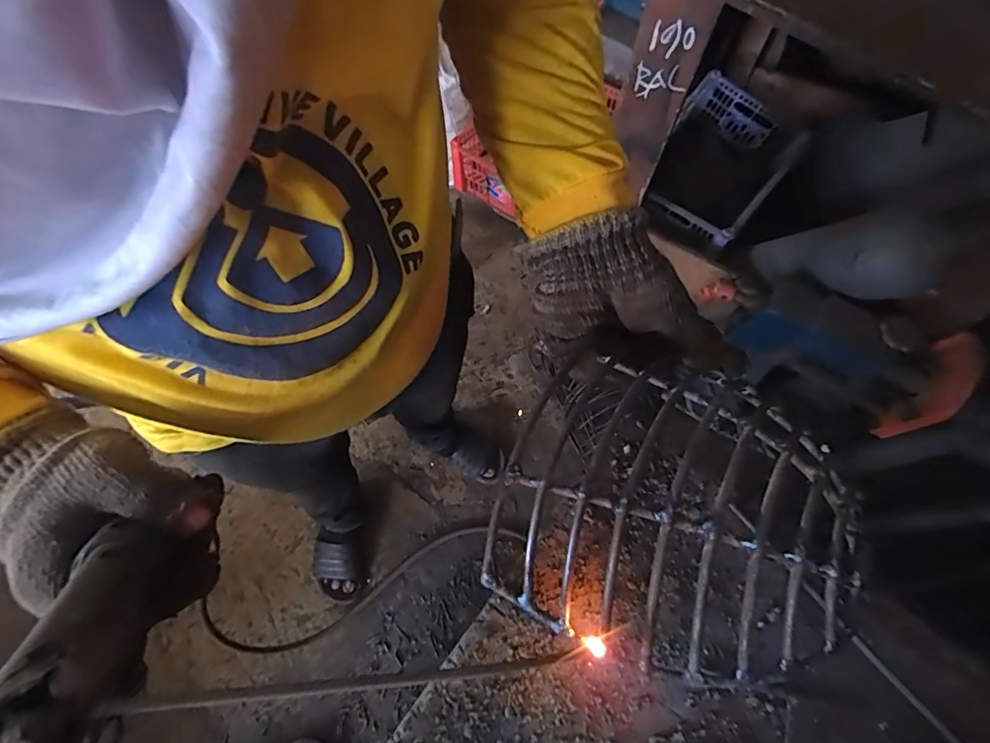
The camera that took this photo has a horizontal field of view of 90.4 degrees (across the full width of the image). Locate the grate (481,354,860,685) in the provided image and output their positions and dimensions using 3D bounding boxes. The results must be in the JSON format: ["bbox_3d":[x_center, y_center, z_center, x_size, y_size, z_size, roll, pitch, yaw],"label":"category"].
[{"bbox_3d":[0.095,0.068,0.273,0.174,0.060,0.167,19,67,6],"label":"grate"}]

